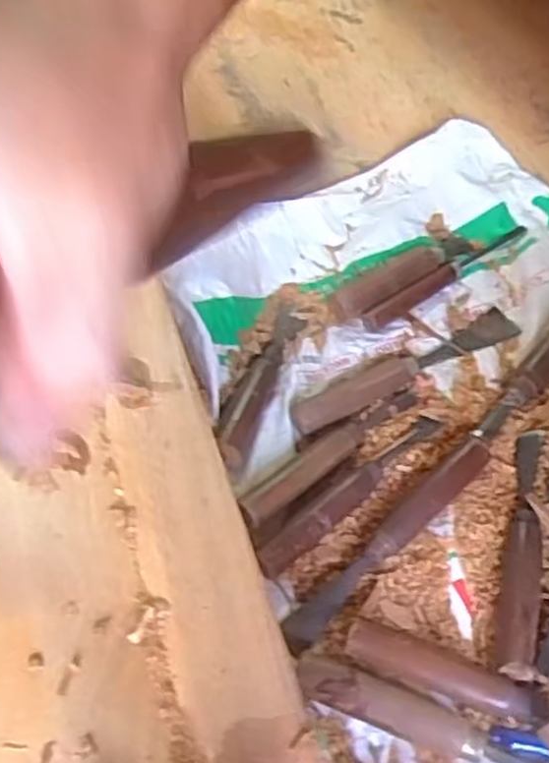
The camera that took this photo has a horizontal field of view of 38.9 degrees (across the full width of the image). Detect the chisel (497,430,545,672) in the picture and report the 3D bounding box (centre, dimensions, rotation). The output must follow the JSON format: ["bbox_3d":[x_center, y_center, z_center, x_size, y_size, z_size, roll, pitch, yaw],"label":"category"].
[{"bbox_3d":[0.193,0.122,0.597,0.029,0.022,0.215,9,53,11],"label":"chisel"}]

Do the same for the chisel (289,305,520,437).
[{"bbox_3d":[0.120,-0.017,0.713,0.241,0.021,0.038,-25,54,-15],"label":"chisel"}]

